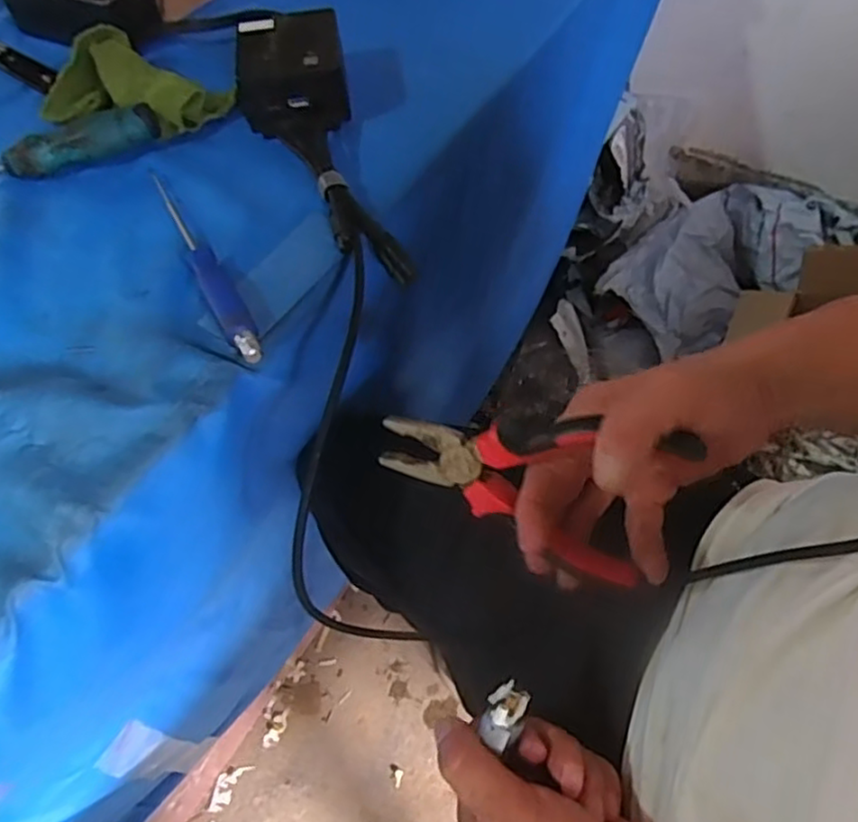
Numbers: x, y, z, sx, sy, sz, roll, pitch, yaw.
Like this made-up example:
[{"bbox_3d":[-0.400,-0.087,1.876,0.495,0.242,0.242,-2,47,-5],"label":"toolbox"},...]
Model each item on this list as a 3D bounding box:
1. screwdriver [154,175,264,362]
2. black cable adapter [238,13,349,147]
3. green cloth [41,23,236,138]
[{"bbox_3d":[-0.143,-0.095,0.426,0.016,0.012,0.183,-26,59,-13],"label":"screwdriver"},{"bbox_3d":[-0.101,-0.244,0.495,0.078,0.047,0.087,-10,57,-2],"label":"black cable adapter"},{"bbox_3d":[-0.222,-0.243,0.509,0.131,0.032,0.075,21,61,16],"label":"green cloth"}]

